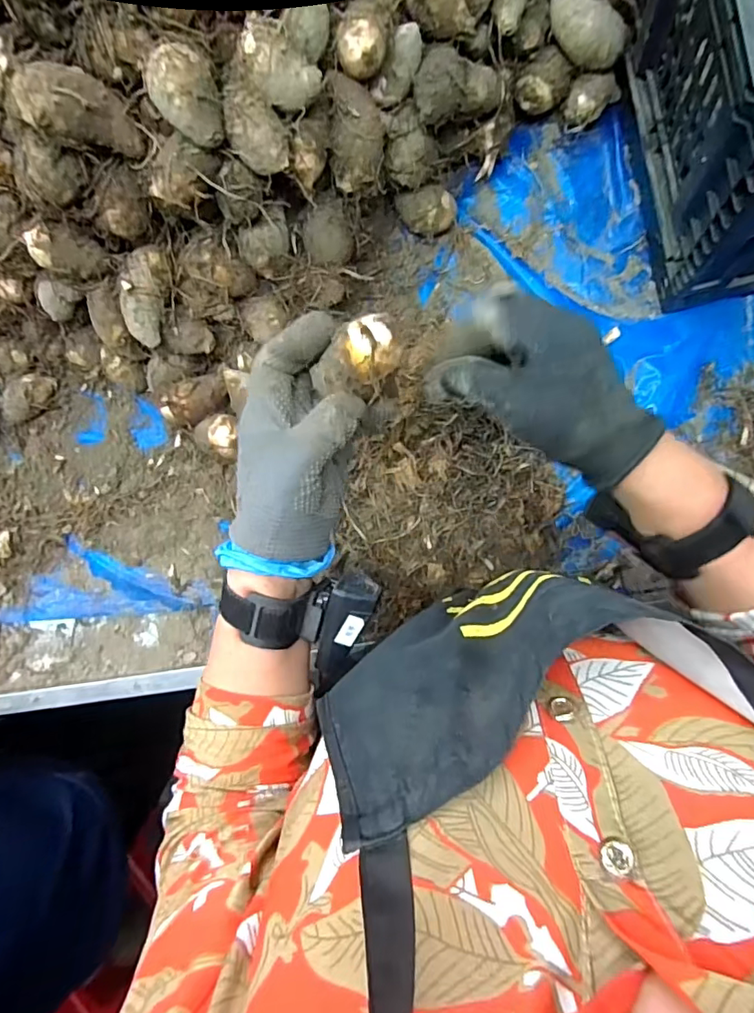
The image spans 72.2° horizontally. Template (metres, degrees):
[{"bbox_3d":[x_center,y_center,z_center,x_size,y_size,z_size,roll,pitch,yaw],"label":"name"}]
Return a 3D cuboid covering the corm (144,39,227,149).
[{"bbox_3d":[-0.122,-0.266,0.336,0.040,0.033,0.049,-27,85,5],"label":"corm"}]

